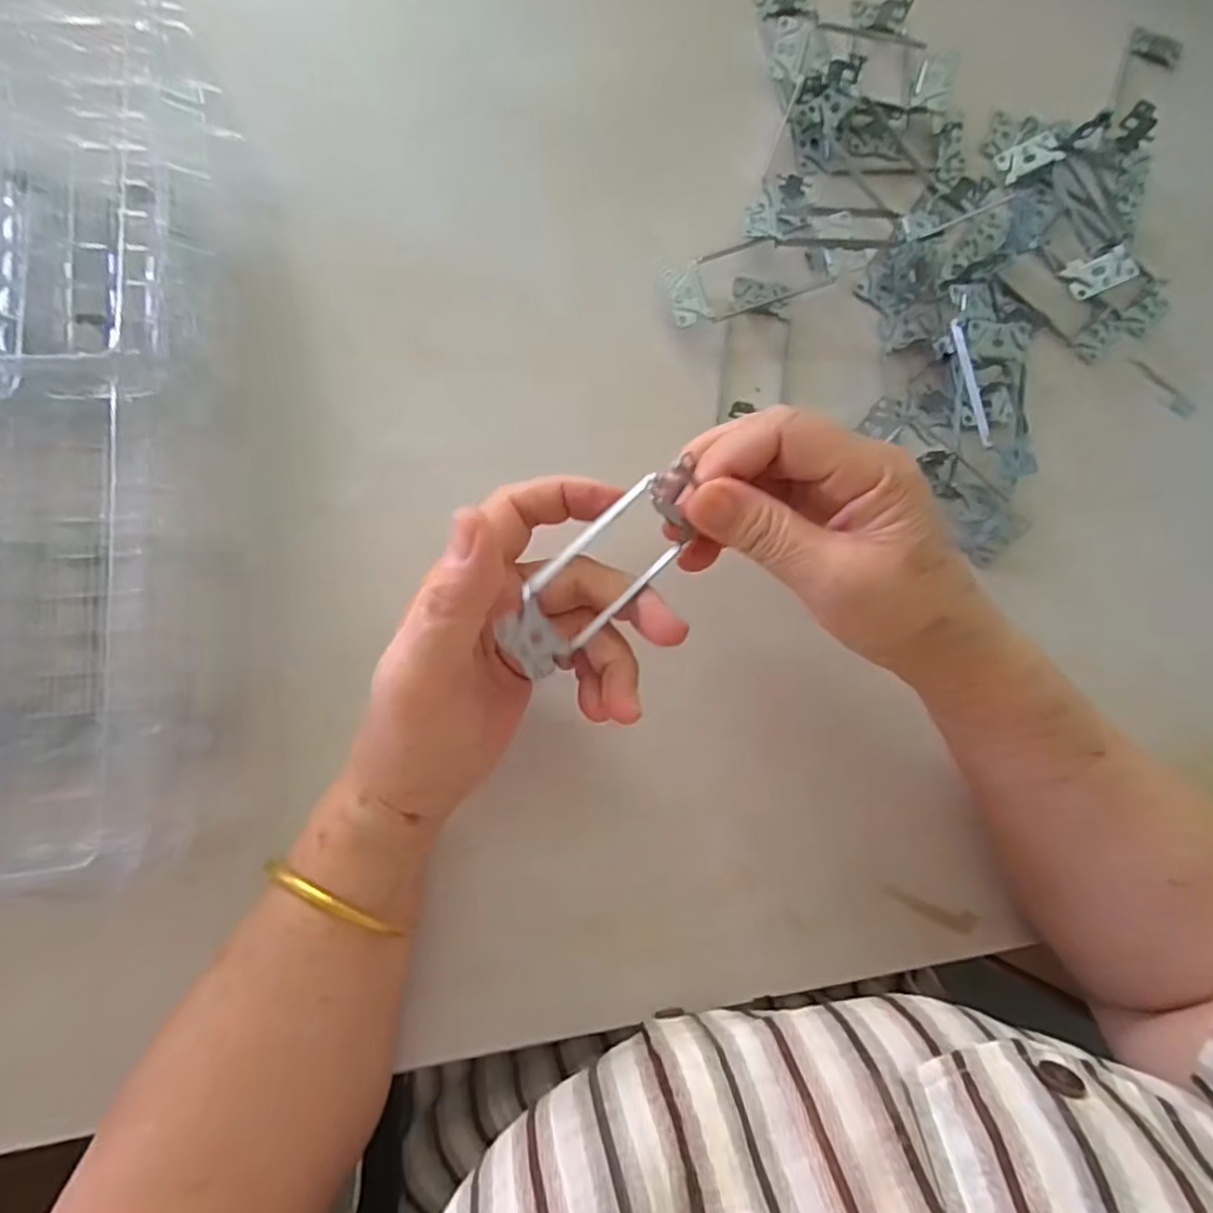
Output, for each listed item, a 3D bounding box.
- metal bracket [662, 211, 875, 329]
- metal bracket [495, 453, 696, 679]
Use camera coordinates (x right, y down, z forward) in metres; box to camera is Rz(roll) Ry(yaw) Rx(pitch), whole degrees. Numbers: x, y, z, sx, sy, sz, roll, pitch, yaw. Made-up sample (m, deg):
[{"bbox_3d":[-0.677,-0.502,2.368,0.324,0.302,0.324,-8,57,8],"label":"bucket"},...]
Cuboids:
[{"bbox_3d":[0.087,-0.184,0.371,0.108,0.026,0.035,-16,84,-8],"label":"metal bracket"},{"bbox_3d":[0.001,-0.015,0.265,0.099,0.012,0.041,-48,130,-15],"label":"metal bracket"}]

